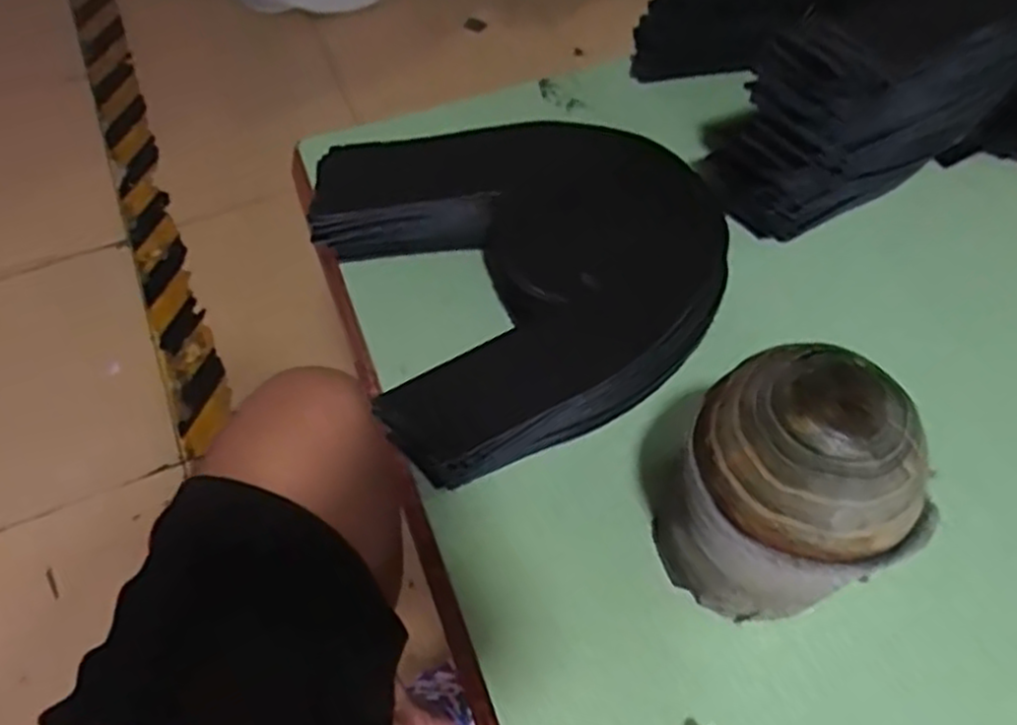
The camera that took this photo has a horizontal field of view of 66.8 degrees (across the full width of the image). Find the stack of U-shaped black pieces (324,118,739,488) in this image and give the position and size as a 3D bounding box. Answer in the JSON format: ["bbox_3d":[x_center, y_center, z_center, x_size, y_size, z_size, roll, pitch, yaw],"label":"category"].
[{"bbox_3d":[0.010,-0.062,0.498,0.241,0.082,0.221,-24,63,-13],"label":"stack of U-shaped black pieces"}]

